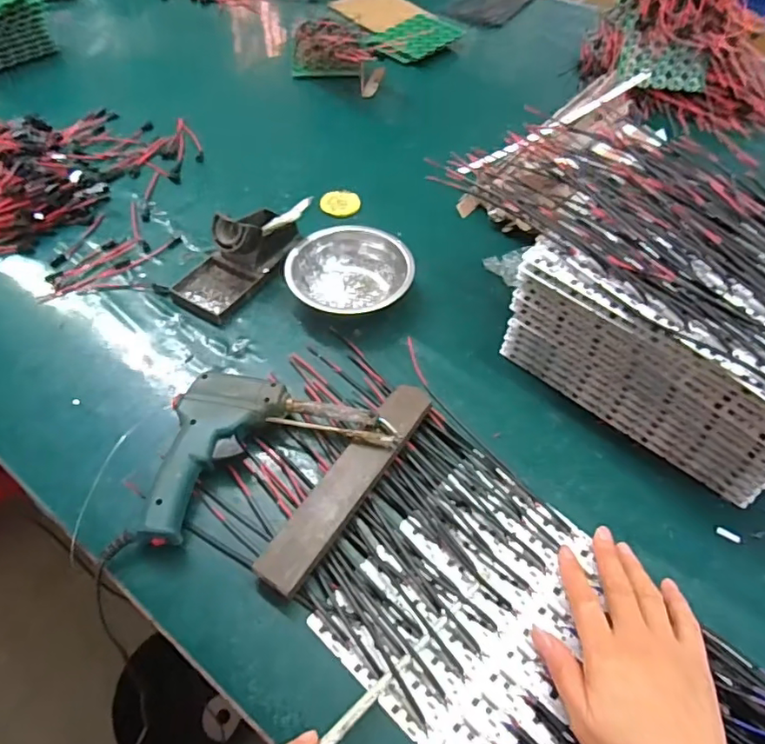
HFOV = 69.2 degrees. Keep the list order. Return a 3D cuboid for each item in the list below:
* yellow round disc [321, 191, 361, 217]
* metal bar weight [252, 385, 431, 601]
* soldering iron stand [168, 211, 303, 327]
[{"bbox_3d":[-0.051,-0.209,0.686,0.048,0.008,0.041,-14,55,-11],"label":"yellow round disc"},{"bbox_3d":[-0.025,0.087,0.448,0.036,0.023,0.201,29,58,19],"label":"metal bar weight"},{"bbox_3d":[-0.156,-0.129,0.586,0.070,0.054,0.149,30,58,19],"label":"soldering iron stand"}]

